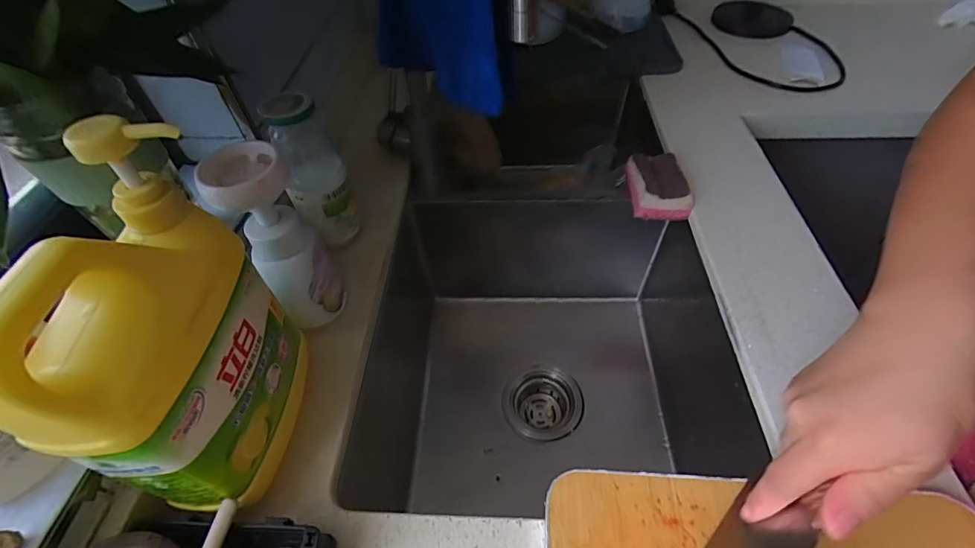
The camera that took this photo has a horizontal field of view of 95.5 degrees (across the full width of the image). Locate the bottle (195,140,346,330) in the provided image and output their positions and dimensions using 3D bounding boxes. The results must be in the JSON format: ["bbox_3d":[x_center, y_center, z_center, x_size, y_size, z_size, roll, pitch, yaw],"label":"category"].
[{"bbox_3d":[-0.178,-0.026,0.389,0.067,0.161,0.072,-25,53,-19],"label":"bottle"}]

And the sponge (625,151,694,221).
[{"bbox_3d":[0.214,-0.111,0.557,0.066,0.037,0.086,1,49,3],"label":"sponge"}]

